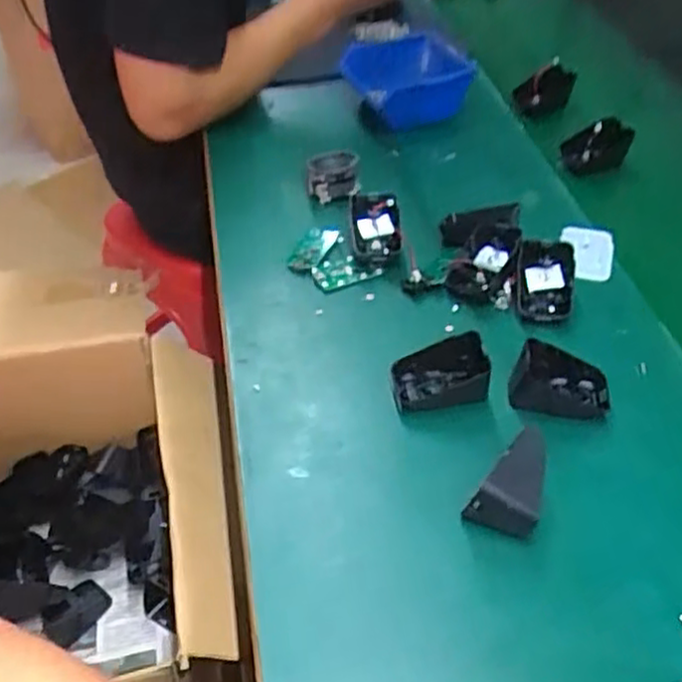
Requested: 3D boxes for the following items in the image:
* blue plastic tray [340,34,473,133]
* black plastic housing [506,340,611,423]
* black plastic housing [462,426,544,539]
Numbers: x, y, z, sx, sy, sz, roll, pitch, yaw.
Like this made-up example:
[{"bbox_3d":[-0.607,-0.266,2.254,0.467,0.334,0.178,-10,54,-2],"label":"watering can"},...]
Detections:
[{"bbox_3d":[0.080,-0.296,0.803,0.126,0.053,0.116,-17,48,-14],"label":"blue plastic tray"},{"bbox_3d":[0.160,0.027,0.522,0.070,0.040,0.044,13,47,13],"label":"black plastic housing"},{"bbox_3d":[0.112,0.090,0.459,0.039,0.033,0.064,23,50,22],"label":"black plastic housing"}]

